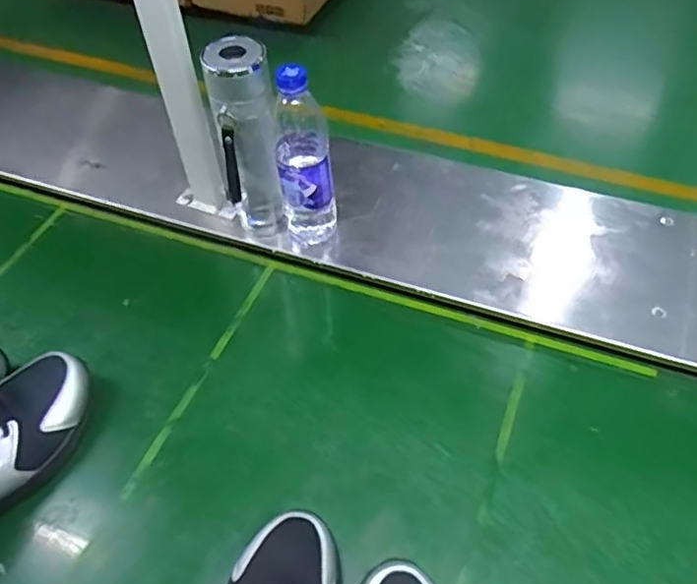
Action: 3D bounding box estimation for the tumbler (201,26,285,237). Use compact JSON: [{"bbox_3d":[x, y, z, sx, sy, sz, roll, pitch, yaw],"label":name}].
[{"bbox_3d":[-0.117,-0.169,0.712,0.069,0.243,0.076,-9,53,-5],"label":"tumbler"}]

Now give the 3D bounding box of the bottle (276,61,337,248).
[{"bbox_3d":[-0.050,-0.141,0.706,0.063,0.242,0.059,-6,53,-2],"label":"bottle"}]

